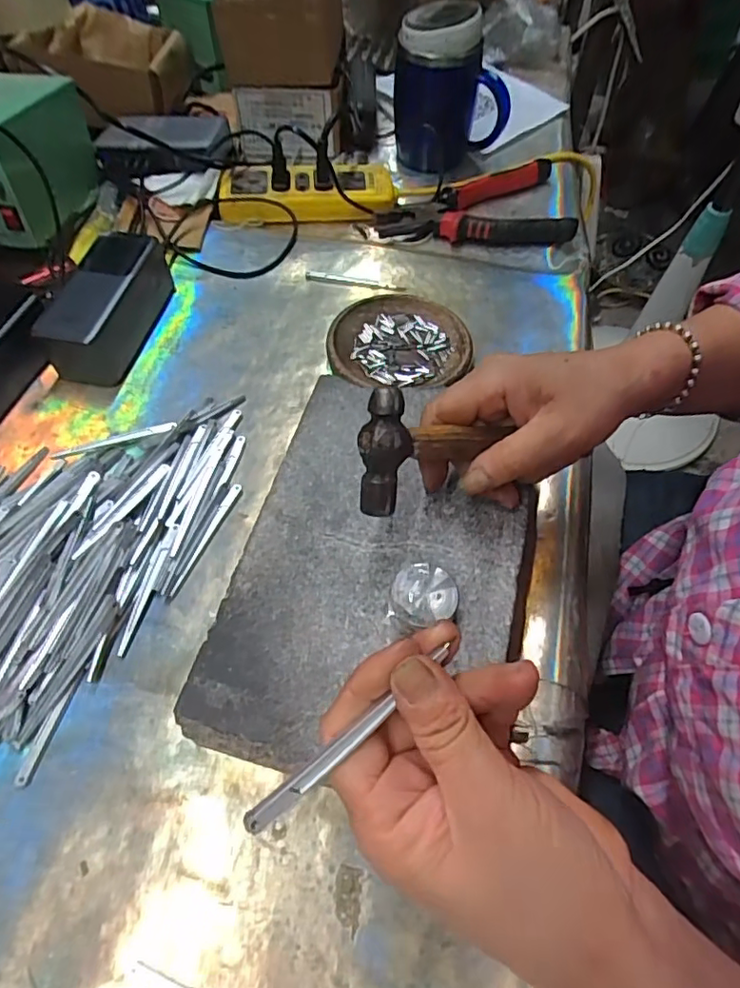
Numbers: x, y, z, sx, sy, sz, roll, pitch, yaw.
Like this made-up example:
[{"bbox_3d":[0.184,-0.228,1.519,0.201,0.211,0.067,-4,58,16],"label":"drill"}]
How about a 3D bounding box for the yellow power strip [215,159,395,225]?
[{"bbox_3d":[-0.064,-0.311,0.580,0.175,0.029,0.062,-7,60,-5],"label":"yellow power strip"}]

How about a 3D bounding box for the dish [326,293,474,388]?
[{"bbox_3d":[0.023,-0.127,0.474,0.113,0.017,0.106,0,59,0],"label":"dish"}]

